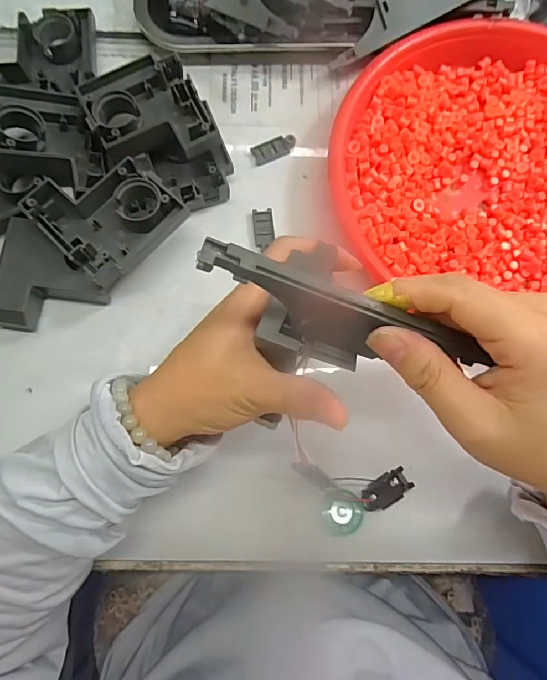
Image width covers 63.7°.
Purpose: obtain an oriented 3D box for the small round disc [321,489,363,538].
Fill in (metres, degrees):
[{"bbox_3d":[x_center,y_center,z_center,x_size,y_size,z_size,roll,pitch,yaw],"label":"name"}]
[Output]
[{"bbox_3d":[0.045,0.112,0.285,0.028,0.004,0.027,9,65,-10],"label":"small round disc"}]

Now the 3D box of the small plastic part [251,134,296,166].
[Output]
[{"bbox_3d":[0.001,-0.151,0.346,0.035,0.005,0.017,-22,81,-5],"label":"small plastic part"}]

